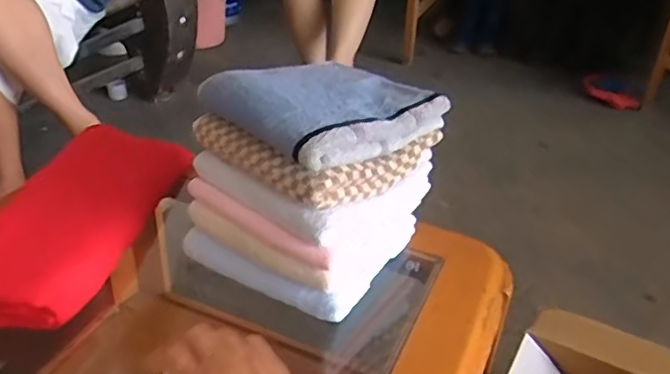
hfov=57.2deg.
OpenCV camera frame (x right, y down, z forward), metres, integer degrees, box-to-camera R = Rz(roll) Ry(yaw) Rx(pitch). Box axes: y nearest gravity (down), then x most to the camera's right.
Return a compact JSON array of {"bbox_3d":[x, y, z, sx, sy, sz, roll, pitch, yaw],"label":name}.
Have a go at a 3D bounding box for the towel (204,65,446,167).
[{"bbox_3d":[-0.010,-0.082,0.593,0.179,0.039,0.161,-21,41,-33],"label":"towel"}]

